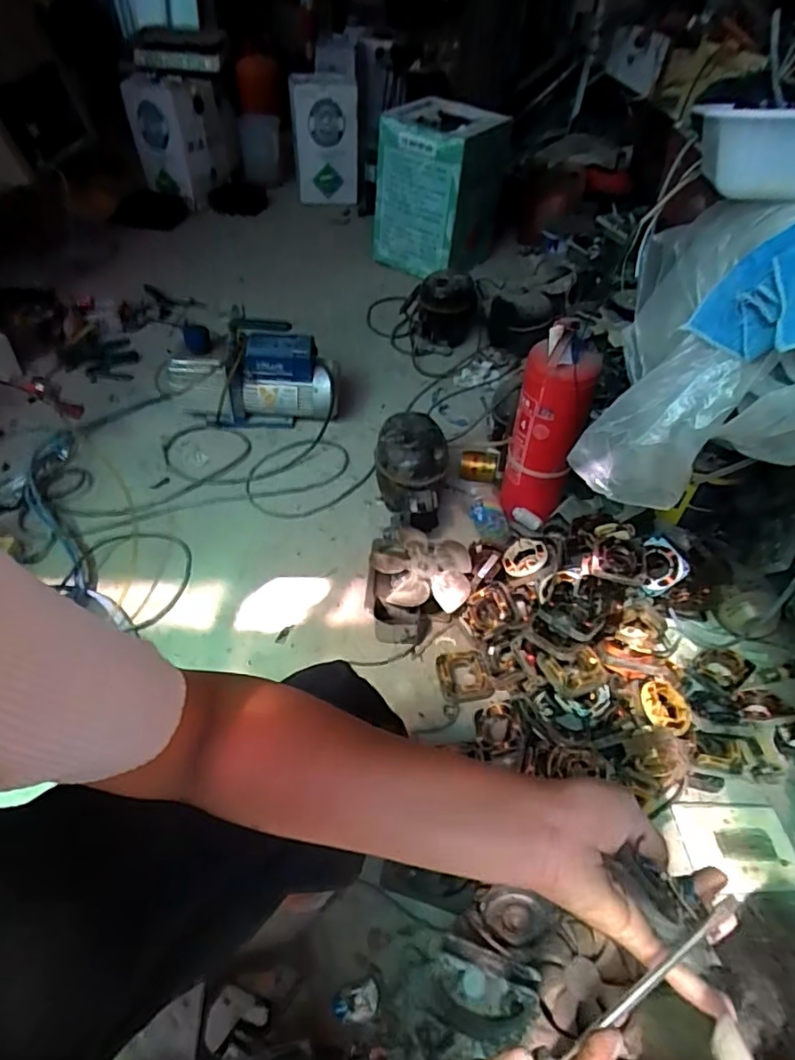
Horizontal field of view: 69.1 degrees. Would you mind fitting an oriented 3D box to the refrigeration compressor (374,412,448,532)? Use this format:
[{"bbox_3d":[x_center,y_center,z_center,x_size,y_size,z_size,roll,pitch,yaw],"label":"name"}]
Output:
[{"bbox_3d":[0.027,-0.110,1.178,0.144,0.173,0.230,3,47,-2],"label":"refrigeration compressor"}]

